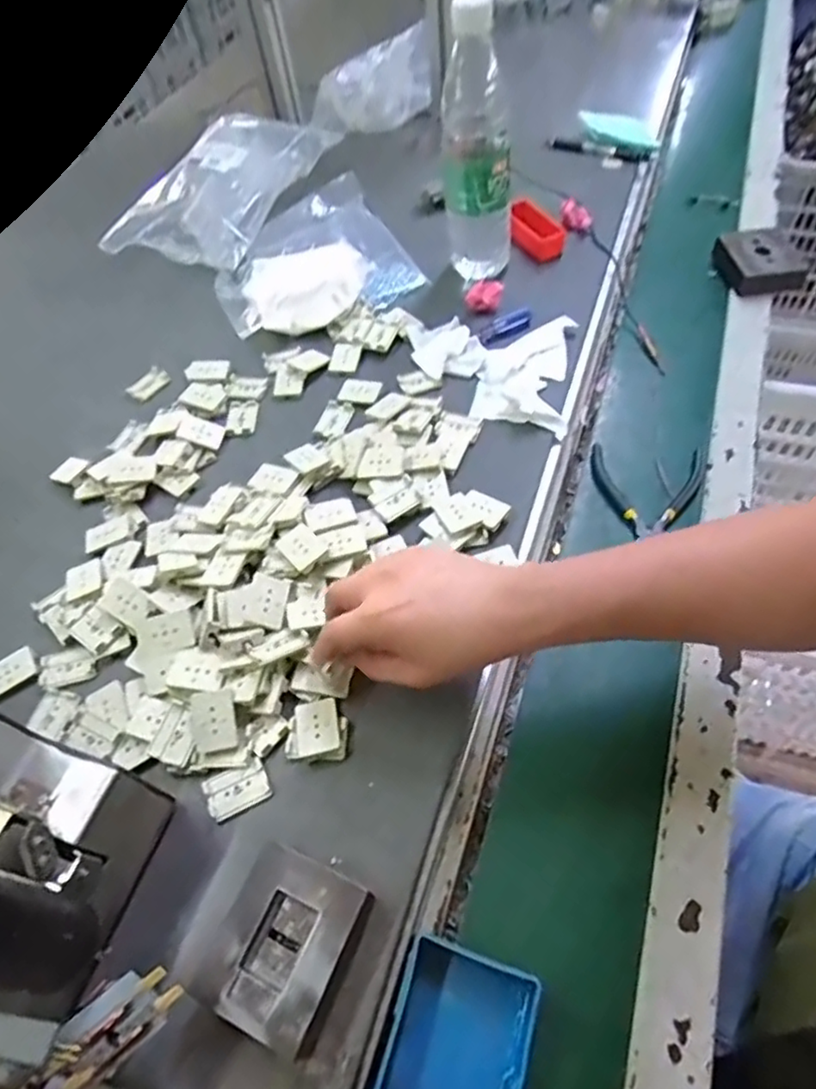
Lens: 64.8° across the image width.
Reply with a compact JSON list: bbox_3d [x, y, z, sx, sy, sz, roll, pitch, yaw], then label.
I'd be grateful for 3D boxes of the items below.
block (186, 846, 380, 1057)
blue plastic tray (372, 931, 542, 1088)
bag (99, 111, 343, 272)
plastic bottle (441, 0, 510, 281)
[{"bbox_3d":[-0.066,0.213,0.345,0.069,0.033,0.078,18,59,18],"label":"block"},{"bbox_3d":[0.021,0.273,0.329,0.069,0.025,0.112,13,58,15],"label":"blue plastic tray"},{"bbox_3d":[-0.219,-0.434,0.763,0.168,0.058,0.264,18,59,18],"label":"bag"},{"bbox_3d":[0.061,-0.351,0.570,0.060,0.200,0.050,-3,55,4],"label":"plastic bottle"}]

